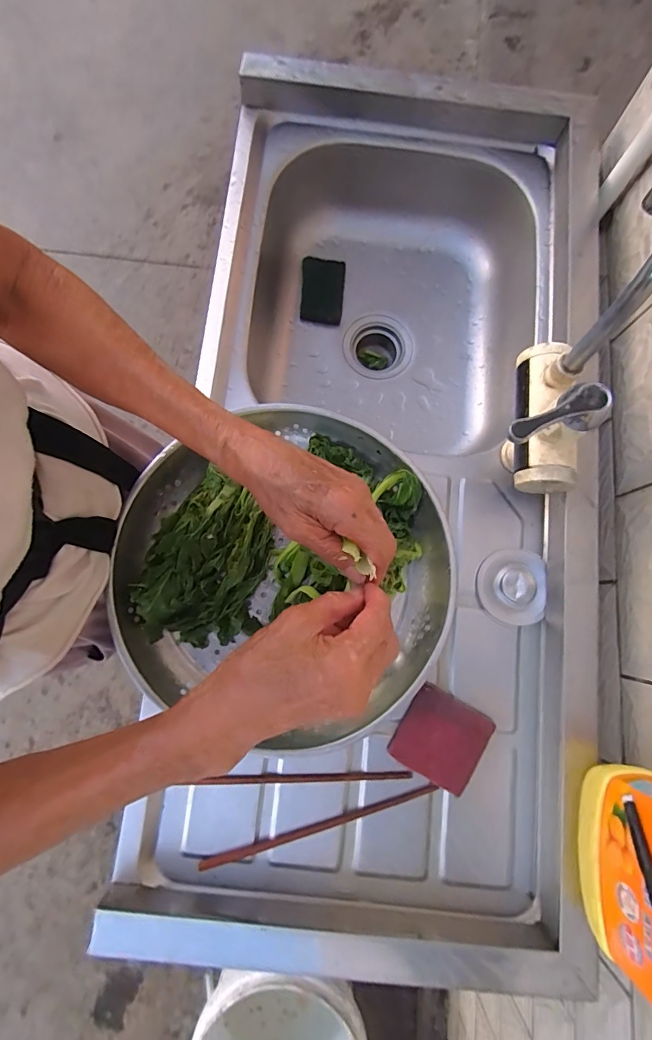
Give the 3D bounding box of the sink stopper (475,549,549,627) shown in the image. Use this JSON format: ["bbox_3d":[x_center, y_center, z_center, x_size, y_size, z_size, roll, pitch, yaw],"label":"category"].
[{"bbox_3d":[0.208,0.074,0.488,0.073,0.020,0.080,5,80,0],"label":"sink stopper"}]

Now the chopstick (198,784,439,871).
[{"bbox_3d":[-0.006,0.312,0.443,0.246,0.010,0.010,-16,80,-3],"label":"chopstick"}]

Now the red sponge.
[{"bbox_3d":[0.121,0.230,0.461,0.089,0.024,0.085,31,81,5],"label":"red sponge"}]

